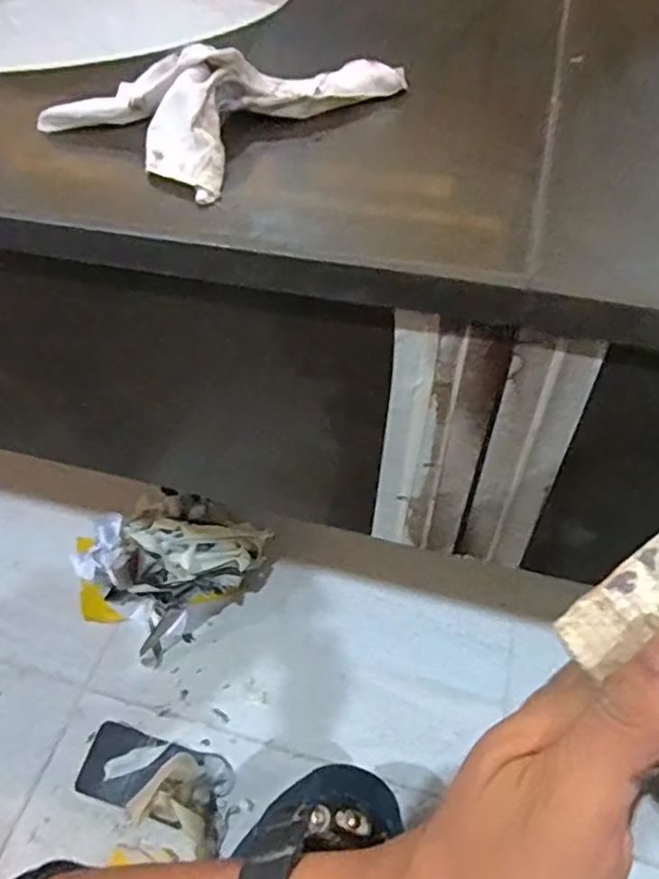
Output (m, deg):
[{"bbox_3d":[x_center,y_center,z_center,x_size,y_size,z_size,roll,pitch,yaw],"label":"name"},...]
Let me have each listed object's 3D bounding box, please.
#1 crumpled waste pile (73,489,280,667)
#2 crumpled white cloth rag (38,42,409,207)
[{"bbox_3d":[-0.269,0.185,1.003,0.284,0.113,0.239,-37,59,-25],"label":"crumpled waste pile"},{"bbox_3d":[-0.050,-0.173,0.302,0.113,0.034,0.142,33,59,25],"label":"crumpled white cloth rag"}]

